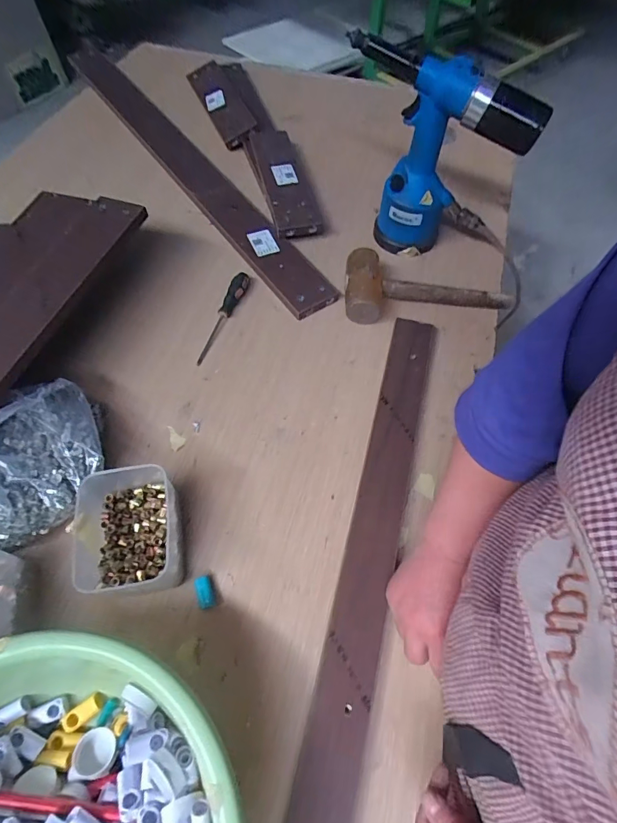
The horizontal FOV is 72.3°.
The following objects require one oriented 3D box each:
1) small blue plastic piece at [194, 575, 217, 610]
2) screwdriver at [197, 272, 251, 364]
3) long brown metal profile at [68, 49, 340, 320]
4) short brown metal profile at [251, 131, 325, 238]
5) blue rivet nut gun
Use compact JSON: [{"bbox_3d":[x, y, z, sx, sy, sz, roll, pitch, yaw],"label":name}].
[{"bbox_3d":[-0.116,0.202,0.473,0.018,0.012,0.034,-20,63,-10],"label":"small blue plastic piece"},{"bbox_3d":[-0.134,-0.151,0.668,0.025,0.022,0.179,14,63,8],"label":"screwdriver"},{"bbox_3d":[-0.263,-0.528,0.875,0.102,0.017,0.969,-32,66,-15],"label":"long brown metal profile"},{"bbox_3d":[-0.048,-0.460,0.819,0.086,0.021,0.326,-12,62,-6],"label":"short brown metal profile"},{"bbox_3d":[0.180,-0.378,0.653,0.264,0.266,0.092,31,66,16],"label":"blue rivet nut gun"}]

